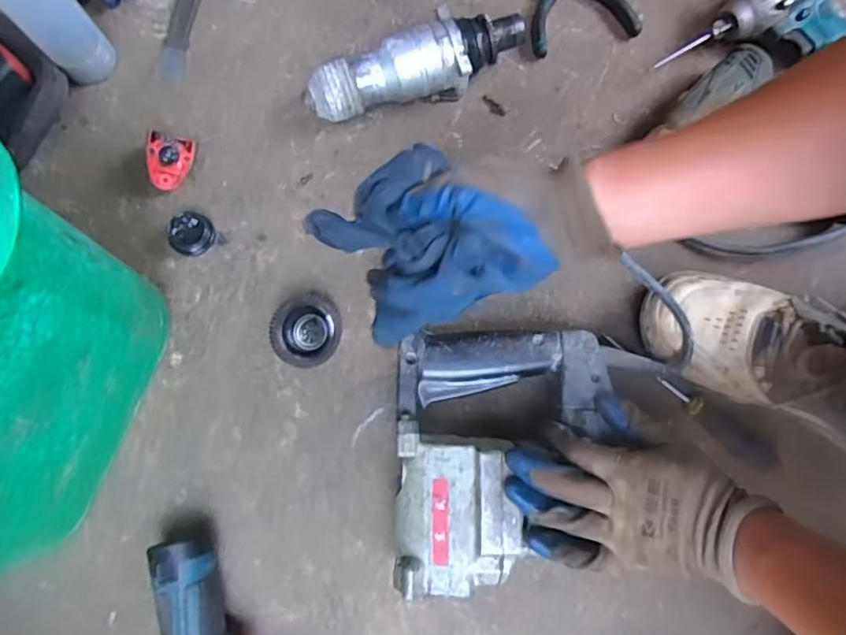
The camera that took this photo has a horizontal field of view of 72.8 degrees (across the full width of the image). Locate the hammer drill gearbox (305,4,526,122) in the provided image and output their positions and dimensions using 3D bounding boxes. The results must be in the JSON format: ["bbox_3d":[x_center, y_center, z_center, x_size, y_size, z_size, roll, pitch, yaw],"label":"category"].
[{"bbox_3d":[-0.007,-0.250,0.569,0.219,0.061,0.068,-14,79,-2],"label":"hammer drill gearbox"}]

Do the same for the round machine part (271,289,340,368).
[{"bbox_3d":[-0.107,0.011,0.526,0.066,0.038,0.064,-36,81,-6],"label":"round machine part"}]

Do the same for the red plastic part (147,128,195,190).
[{"bbox_3d":[-0.246,-0.152,0.560,0.035,0.034,0.049,8,79,2],"label":"red plastic part"}]

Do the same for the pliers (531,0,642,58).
[{"bbox_3d":[0.156,-0.350,0.607,0.113,0.018,0.134,-14,79,-2],"label":"pliers"}]

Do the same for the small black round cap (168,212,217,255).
[{"bbox_3d":[-0.222,-0.081,0.550,0.036,0.018,0.042,18,80,4],"label":"small black round cap"}]

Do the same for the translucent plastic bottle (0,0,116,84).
[{"bbox_3d":[-0.346,-0.282,0.523,0.056,0.153,0.052,-41,81,-7],"label":"translucent plastic bottle"}]

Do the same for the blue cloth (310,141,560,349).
[{"bbox_3d":[-0.001,-0.052,0.387,0.122,0.073,0.111,-25,80,-4],"label":"blue cloth"}]

